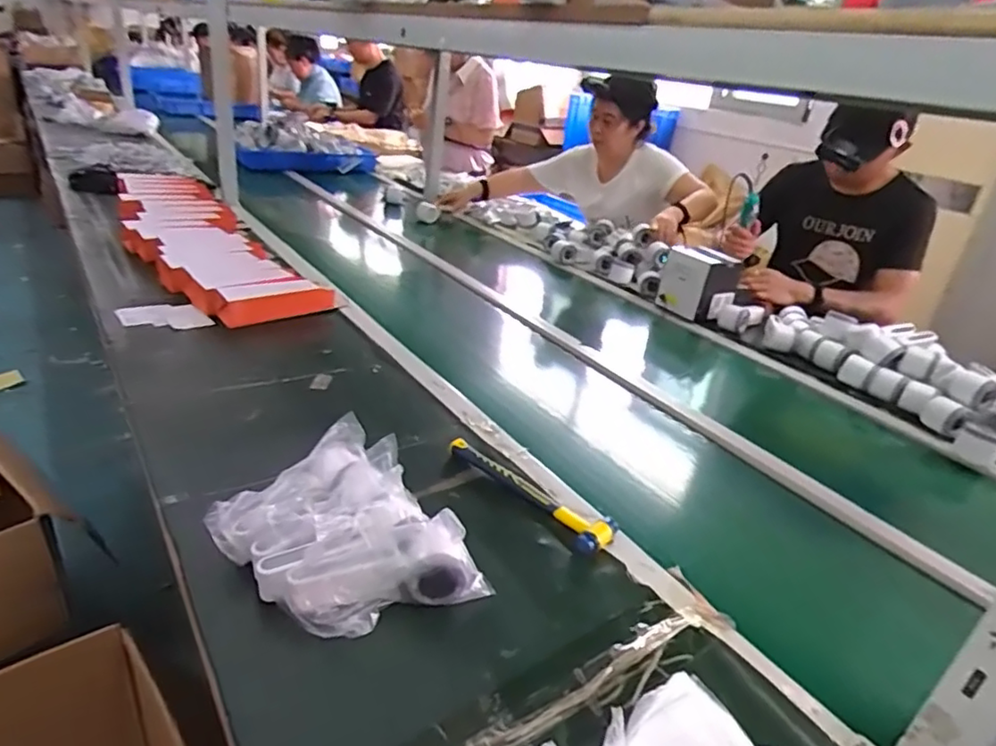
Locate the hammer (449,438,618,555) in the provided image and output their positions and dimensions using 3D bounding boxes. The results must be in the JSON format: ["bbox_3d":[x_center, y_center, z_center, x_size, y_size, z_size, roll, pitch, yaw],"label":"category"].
[{"bbox_3d":[0.037,0.145,0.755,0.058,0.023,0.243,-18,37,-41],"label":"hammer"}]

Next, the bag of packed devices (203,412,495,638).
[{"bbox_3d":[-0.158,0.166,0.616,0.196,0.101,0.235,-15,35,-37],"label":"bag of packed devices"}]

